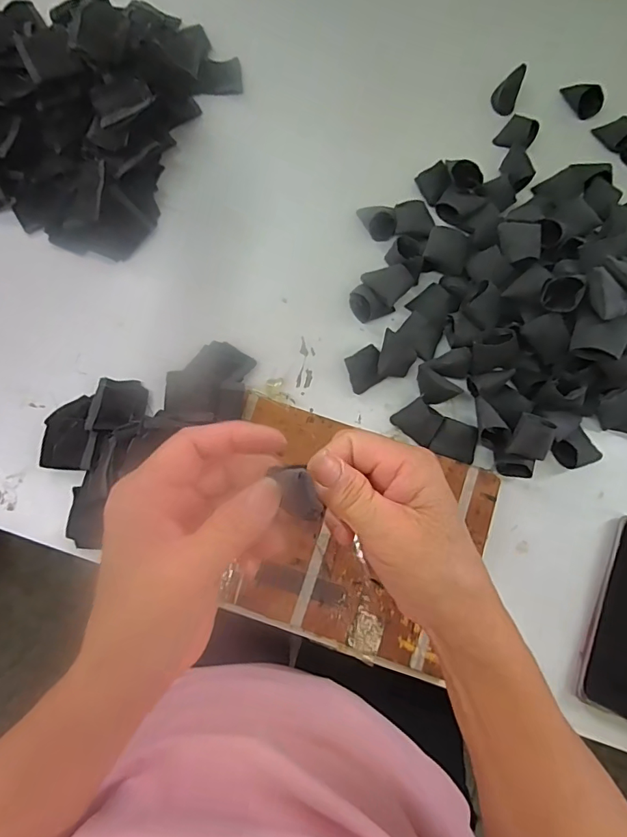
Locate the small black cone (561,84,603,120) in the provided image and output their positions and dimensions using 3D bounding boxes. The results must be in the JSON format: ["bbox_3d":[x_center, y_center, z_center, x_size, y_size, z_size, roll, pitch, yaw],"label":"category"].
[{"bbox_3d":[0.299,-0.357,0.527,0.020,0.024,0.046,-35,79,-9],"label":"small black cone"}]

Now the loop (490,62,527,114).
[{"bbox_3d":[0.215,-0.363,0.522,0.026,0.030,0.036,19,76,3],"label":"loop"}]

